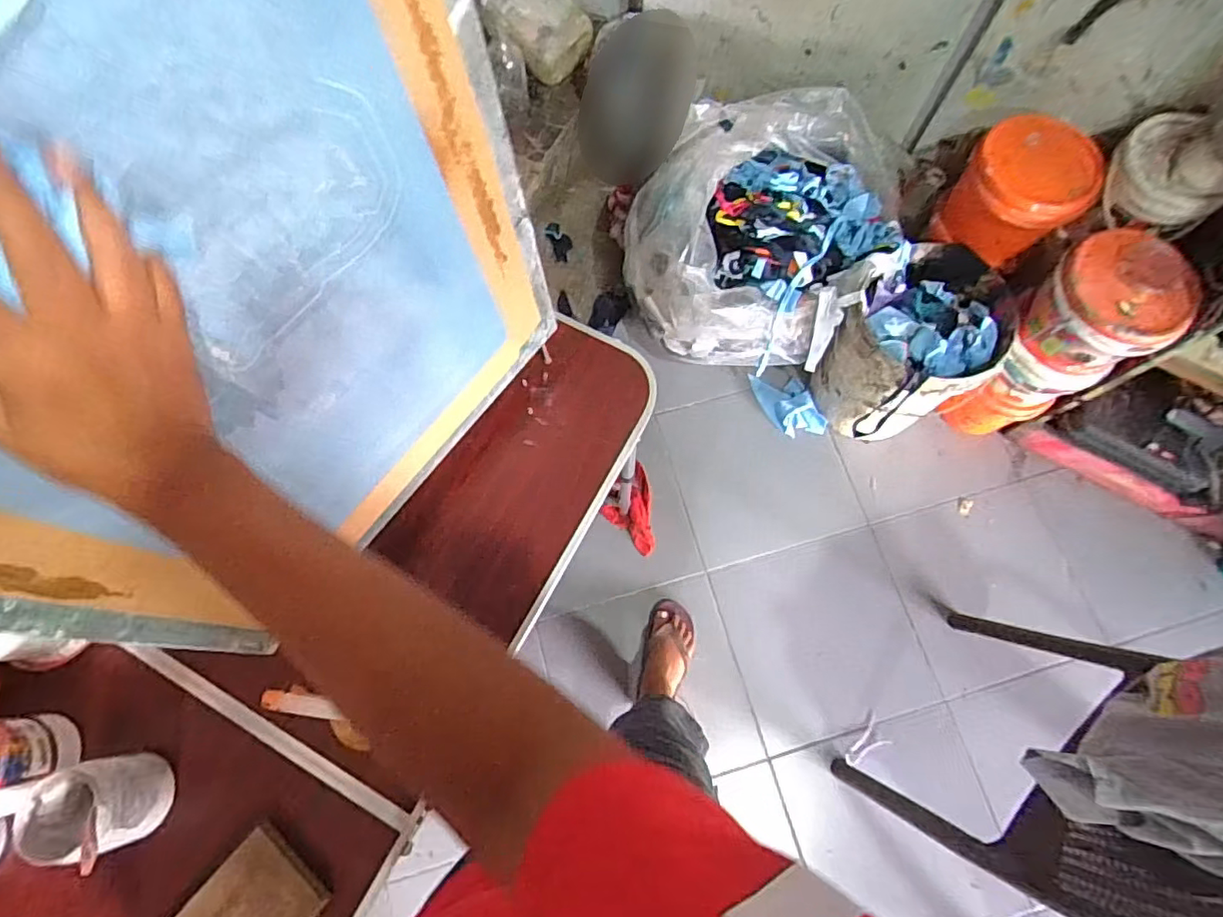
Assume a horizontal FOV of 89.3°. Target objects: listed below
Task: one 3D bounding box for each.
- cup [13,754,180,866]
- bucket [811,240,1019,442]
[{"bbox_3d":[-0.508,0.342,0.609,0.098,0.090,0.084,-13,73,-5],"label":"cup"},{"bbox_3d":[0.627,-0.241,1.336,0.276,0.336,0.286,0,72,-1],"label":"bucket"}]

